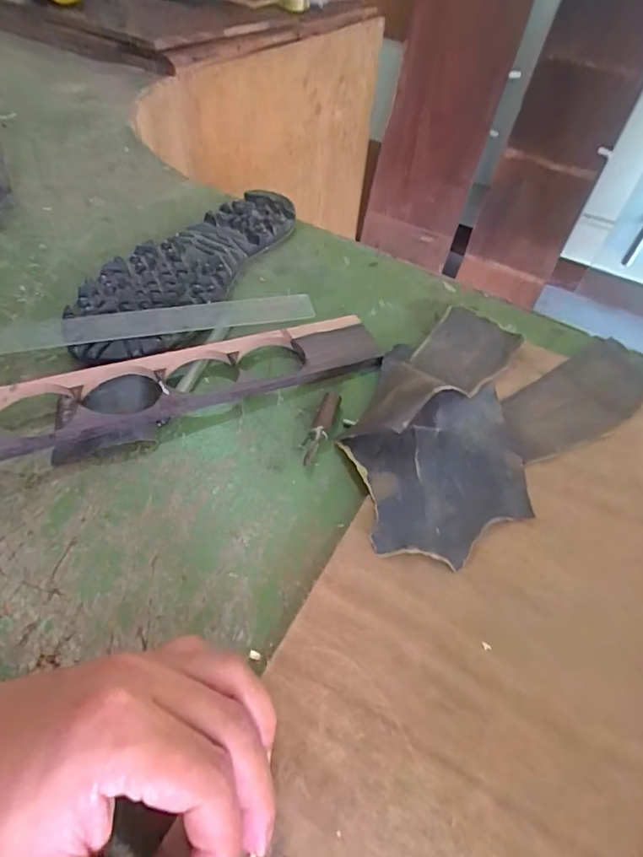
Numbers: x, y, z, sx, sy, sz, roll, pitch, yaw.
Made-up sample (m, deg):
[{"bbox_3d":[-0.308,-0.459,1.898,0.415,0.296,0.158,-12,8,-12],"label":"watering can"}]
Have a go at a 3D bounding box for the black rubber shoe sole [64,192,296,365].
[{"bbox_3d":[-0.105,-0.144,0.411,0.100,0.015,0.274,24,52,19],"label":"black rubber shoe sole"}]

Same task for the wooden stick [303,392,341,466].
[{"bbox_3d":[0.000,-0.001,0.318,0.012,0.010,0.060,12,49,9],"label":"wooden stick"}]

